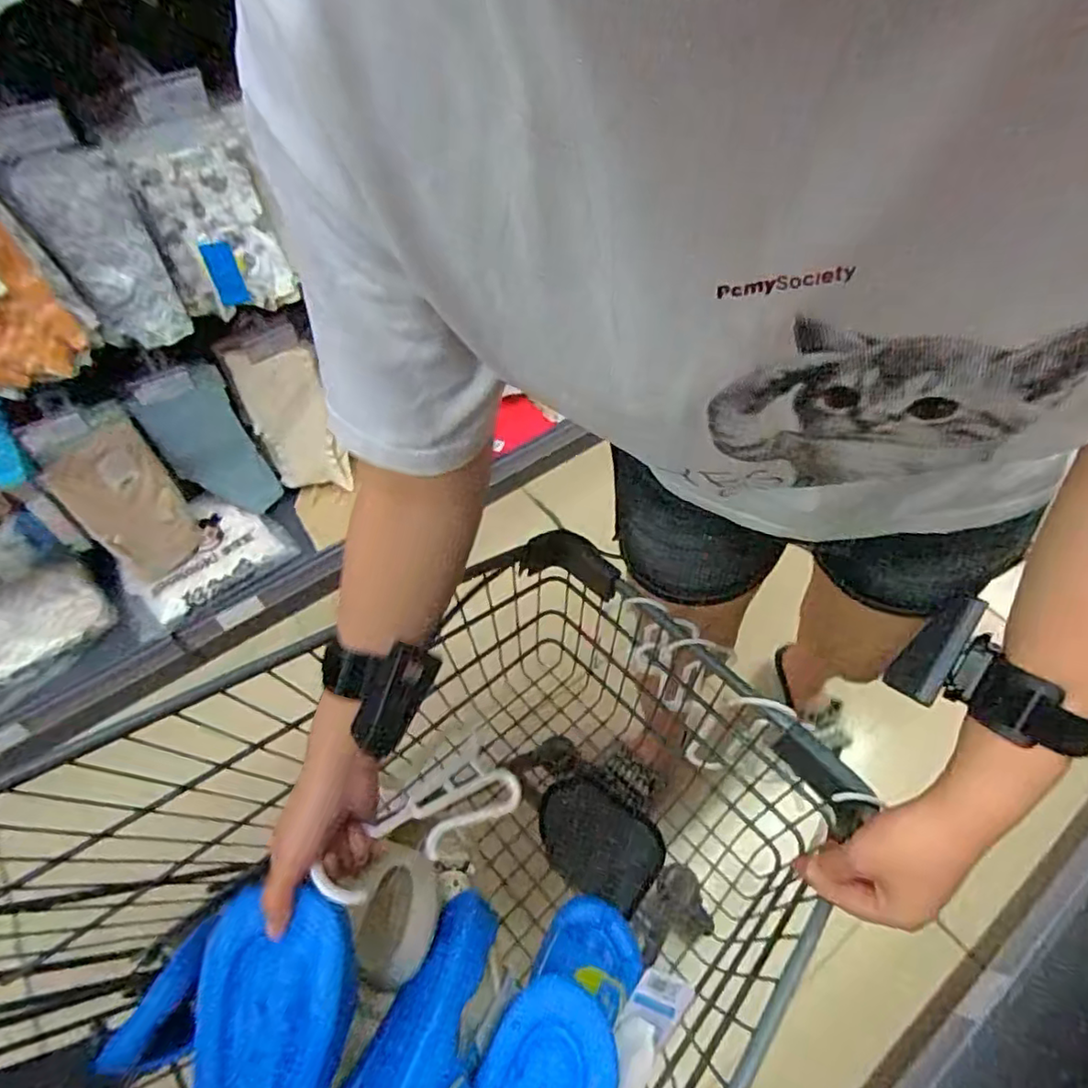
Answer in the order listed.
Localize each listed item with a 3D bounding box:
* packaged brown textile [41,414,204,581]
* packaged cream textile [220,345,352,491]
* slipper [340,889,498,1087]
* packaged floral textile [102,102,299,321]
[{"bbox_3d":[-0.696,-0.058,1.076,0.150,0.351,0.074,-37,62,-23],"label":"packaged brown textile"},{"bbox_3d":[-0.485,-0.228,1.221,0.145,0.339,0.048,-14,55,-9],"label":"packaged cream textile"},{"bbox_3d":[-0.099,0.384,0.477,0.076,0.069,0.217,24,58,17],"label":"slipper"},{"bbox_3d":[-0.463,-0.451,0.885,0.157,0.253,0.058,-18,46,-12],"label":"packaged floral textile"}]

